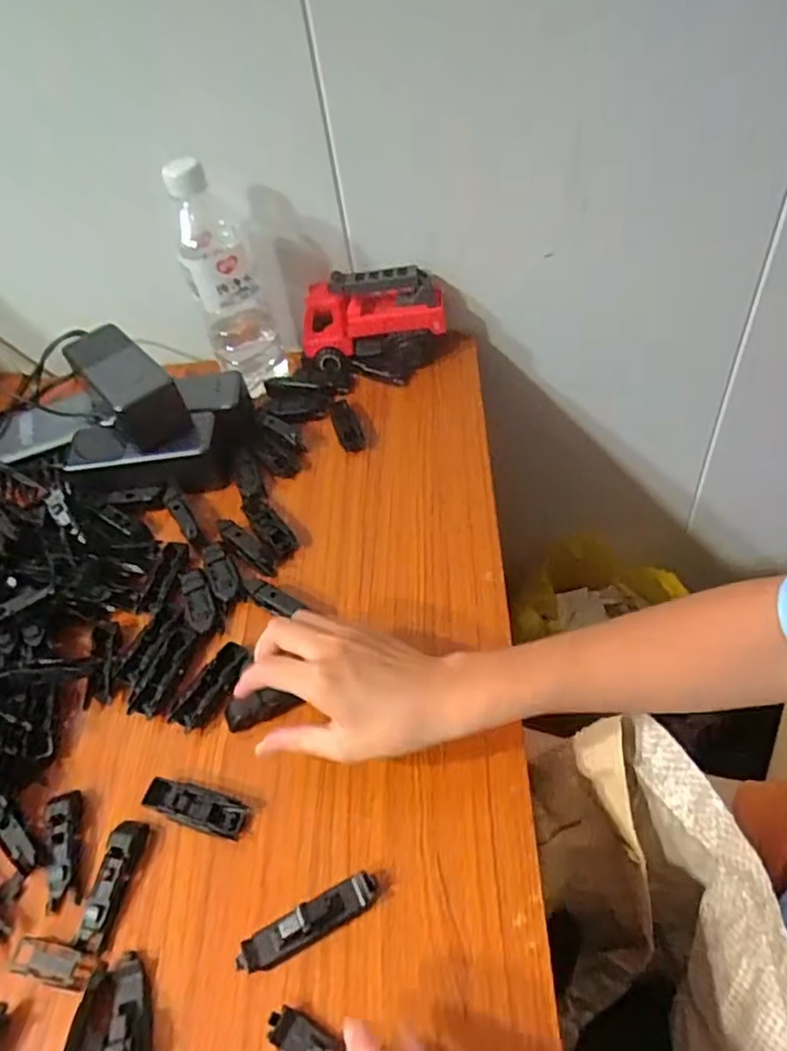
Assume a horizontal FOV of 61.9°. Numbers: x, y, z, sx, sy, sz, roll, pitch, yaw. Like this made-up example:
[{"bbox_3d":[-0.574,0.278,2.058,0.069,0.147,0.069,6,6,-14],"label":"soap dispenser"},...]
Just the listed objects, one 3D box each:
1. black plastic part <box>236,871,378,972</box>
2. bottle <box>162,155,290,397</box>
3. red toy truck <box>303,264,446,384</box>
[{"bbox_3d":[-0.046,0.212,0.351,0.078,0.017,0.019,-25,51,-12],"label":"black plastic part"},{"bbox_3d":[-0.148,-0.219,0.600,0.068,0.204,0.069,-17,50,-6],"label":"bottle"},{"bbox_3d":[-0.020,-0.195,0.641,0.138,0.076,0.085,-4,49,5],"label":"red toy truck"}]

